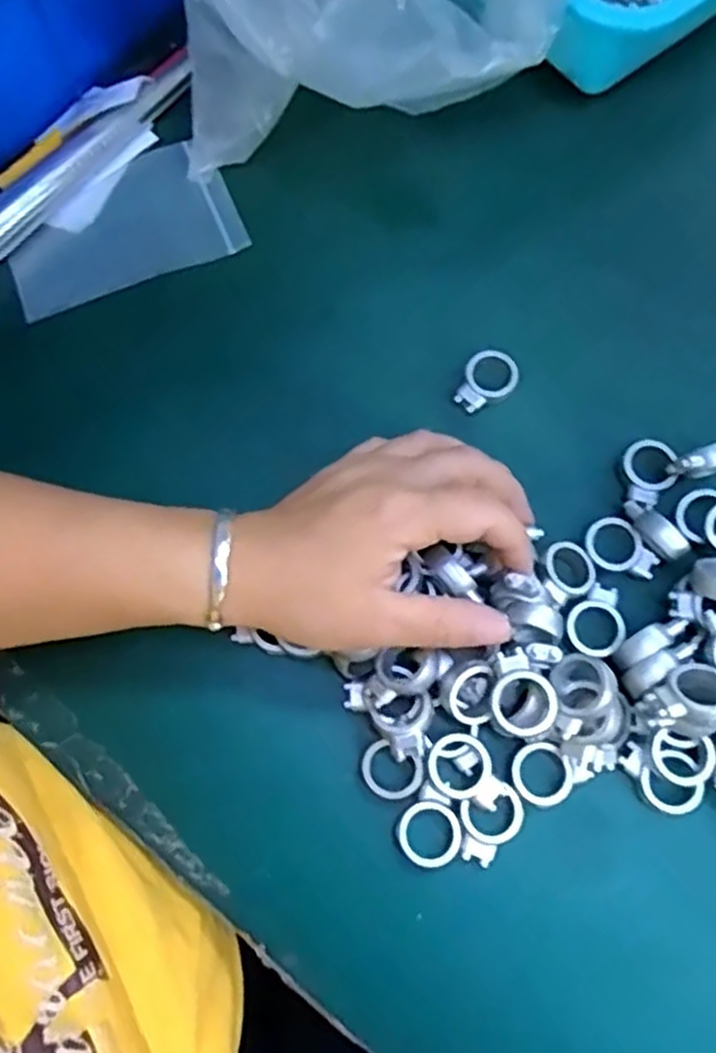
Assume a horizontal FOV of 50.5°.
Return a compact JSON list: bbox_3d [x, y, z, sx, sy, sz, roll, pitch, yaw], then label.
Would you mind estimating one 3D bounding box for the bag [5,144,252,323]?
[{"bbox_3d":[-0.132,-0.166,0.422,0.125,0.009,0.076,-22,74,-4],"label":"bag"}]

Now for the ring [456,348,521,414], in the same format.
[{"bbox_3d":[0.064,-0.073,0.380,0.035,0.006,0.025,-41,77,-9],"label":"ring"}]

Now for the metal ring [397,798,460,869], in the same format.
[{"bbox_3d":[0.030,0.129,0.318,0.026,0.004,0.026,-1,74,2],"label":"metal ring"}]

